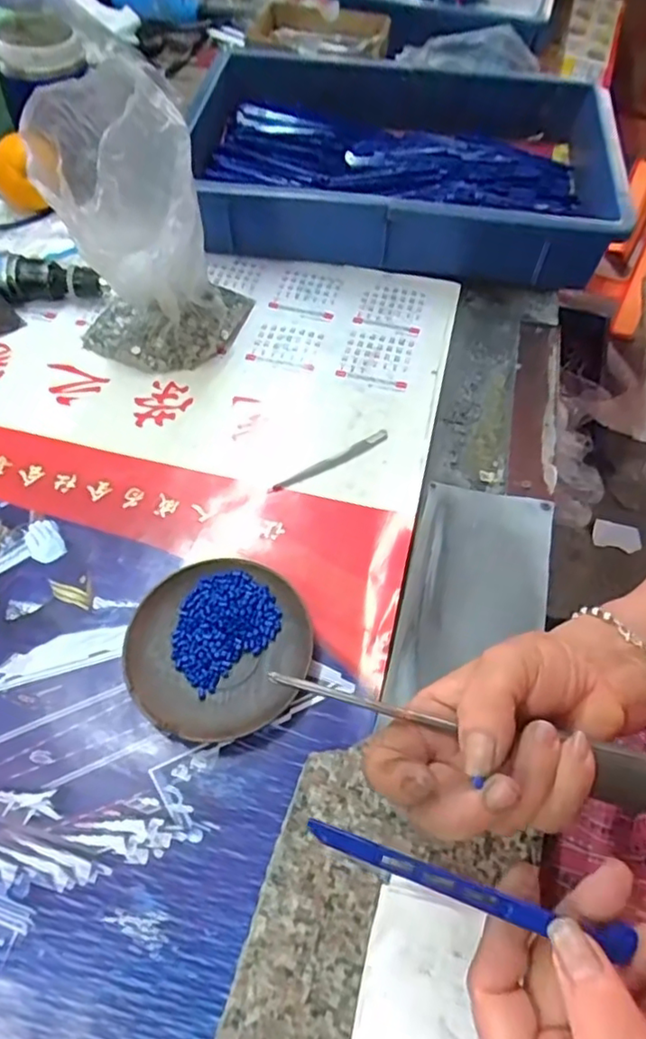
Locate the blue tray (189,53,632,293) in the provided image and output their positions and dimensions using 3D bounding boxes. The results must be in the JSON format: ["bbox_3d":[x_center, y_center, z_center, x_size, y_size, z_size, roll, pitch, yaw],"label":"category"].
[{"bbox_3d":[0.085,-0.391,0.645,0.421,0.079,0.339,5,58,0],"label":"blue tray"}]

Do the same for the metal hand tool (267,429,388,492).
[{"bbox_3d":[0.006,-0.046,0.474,0.106,0.004,0.011,-26,63,-18],"label":"metal hand tool"}]

